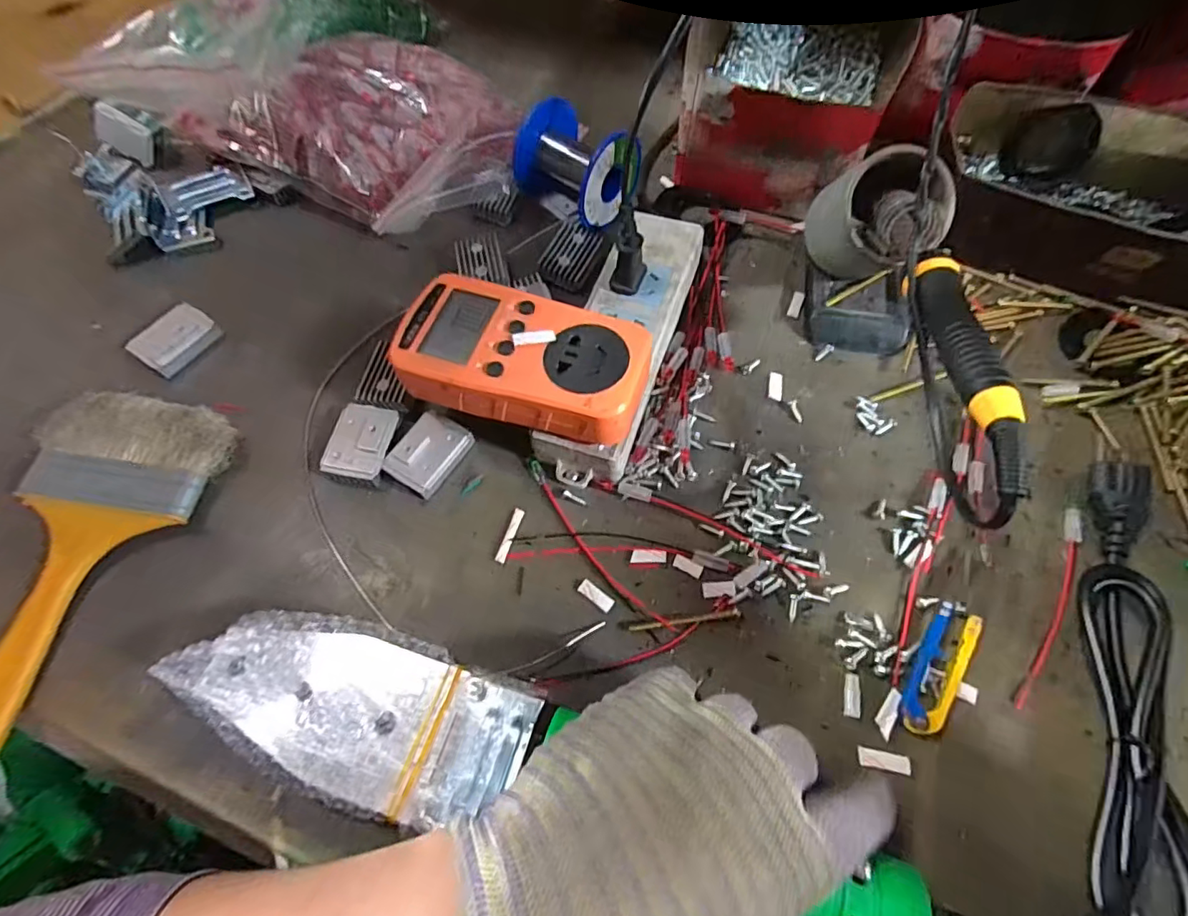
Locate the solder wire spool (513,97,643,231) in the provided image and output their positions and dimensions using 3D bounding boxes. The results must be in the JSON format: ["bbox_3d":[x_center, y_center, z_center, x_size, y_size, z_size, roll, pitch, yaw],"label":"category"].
[{"bbox_3d":[-0.010,-0.209,0.395,0.080,0.054,0.071,36,70,17],"label":"solder wire spool"}]

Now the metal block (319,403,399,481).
[{"bbox_3d":[-0.134,-0.009,0.319,0.032,0.014,0.043,10,65,6],"label":"metal block"}]

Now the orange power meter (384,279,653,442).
[{"bbox_3d":[-0.036,-0.054,0.287,0.126,0.028,0.069,14,65,8],"label":"orange power meter"}]

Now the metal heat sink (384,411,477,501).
[{"bbox_3d":[-0.095,-0.002,0.317,0.034,0.015,0.044,29,68,14],"label":"metal heat sink"}]

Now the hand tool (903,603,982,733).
[{"bbox_3d":[0.167,0.102,0.263,0.022,0.013,0.066,32,69,15],"label":"hand tool"}]

